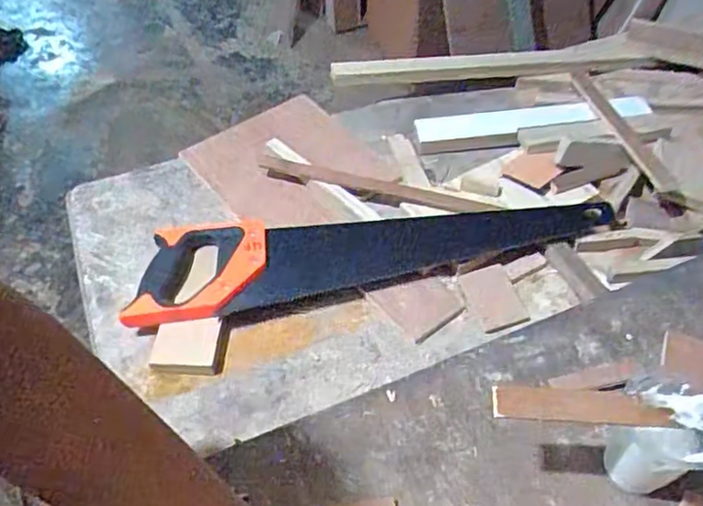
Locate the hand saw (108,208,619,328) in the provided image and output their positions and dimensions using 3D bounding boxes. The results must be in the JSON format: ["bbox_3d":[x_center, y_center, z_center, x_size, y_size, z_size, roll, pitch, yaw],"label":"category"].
[{"bbox_3d":[0.028,-0.013,0.665,0.529,0.034,0.118,-8,50,-6],"label":"hand saw"}]

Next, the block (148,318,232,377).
[{"bbox_3d":[-0.163,0.093,0.608,0.072,0.020,0.056,3,50,4],"label":"block"}]

